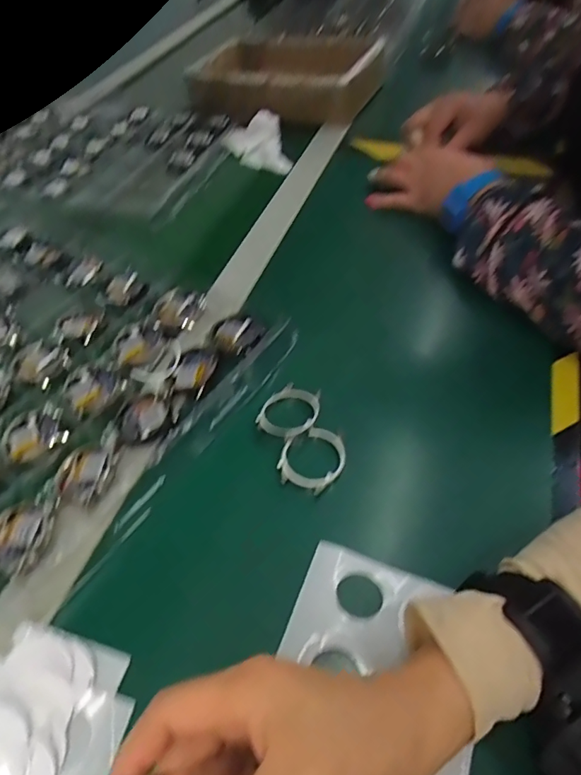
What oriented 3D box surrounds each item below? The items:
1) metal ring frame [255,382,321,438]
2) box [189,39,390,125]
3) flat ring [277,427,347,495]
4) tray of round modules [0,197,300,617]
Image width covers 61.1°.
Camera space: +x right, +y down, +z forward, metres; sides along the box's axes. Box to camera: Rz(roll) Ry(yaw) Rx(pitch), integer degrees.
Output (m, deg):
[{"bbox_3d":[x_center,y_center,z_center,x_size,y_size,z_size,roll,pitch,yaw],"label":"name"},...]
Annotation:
[{"bbox_3d":[-0.001,0.018,0.384,0.045,0.005,0.048,13,52,15],"label":"metal ring frame"},{"bbox_3d":[-0.017,-0.464,0.747,0.280,0.072,0.158,14,52,15],"label":"box"},{"bbox_3d":[0.017,0.051,0.360,0.046,0.006,0.049,-2,50,2],"label":"flat ring"},{"bbox_3d":[-0.256,-0.042,0.448,0.439,0.018,0.292,28,57,24],"label":"tray of round modules"}]

